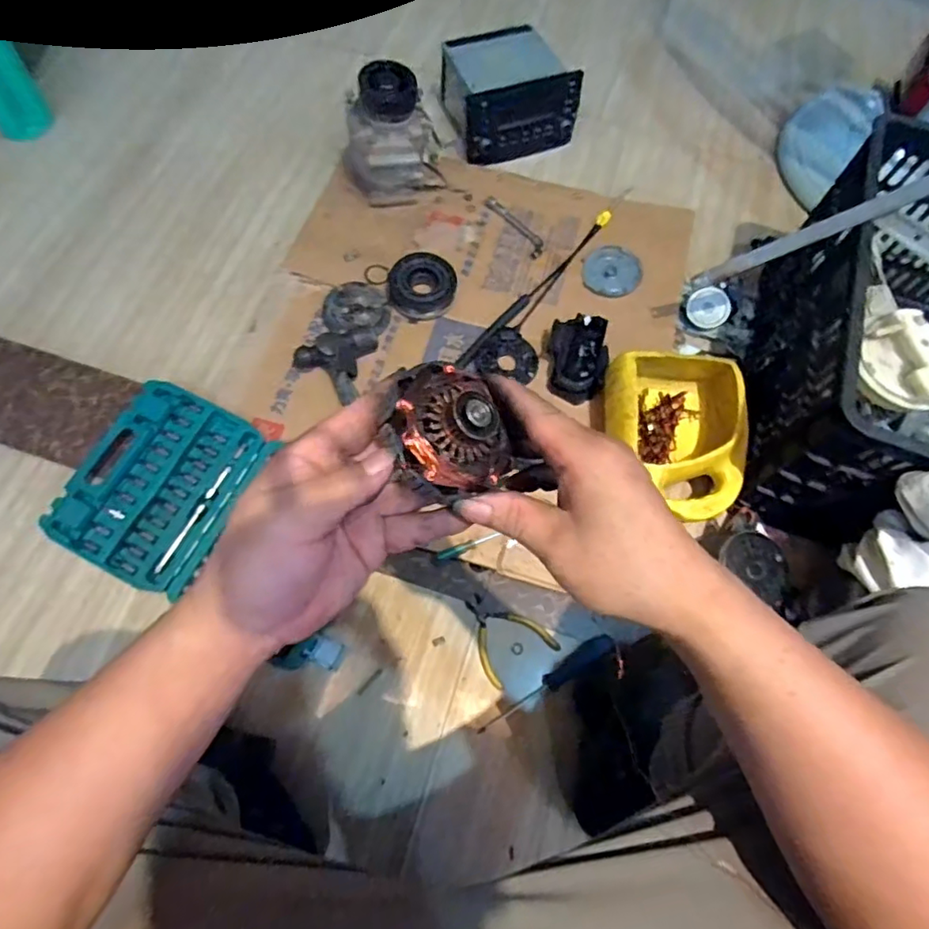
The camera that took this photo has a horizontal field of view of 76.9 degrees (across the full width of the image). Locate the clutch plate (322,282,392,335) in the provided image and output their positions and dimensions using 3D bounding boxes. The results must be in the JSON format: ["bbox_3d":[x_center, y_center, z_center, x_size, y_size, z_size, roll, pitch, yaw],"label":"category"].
[{"bbox_3d":[-0.168,-0.245,0.918,0.101,0.020,0.105,1,68,-3],"label":"clutch plate"}]

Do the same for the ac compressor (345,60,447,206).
[{"bbox_3d":[-0.121,-0.536,0.959,0.168,0.186,0.117,-4,67,-3],"label":"ac compressor"}]

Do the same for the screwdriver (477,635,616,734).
[{"bbox_3d":[0.103,0.273,0.732,0.196,0.023,0.024,-30,73,-14],"label":"screwdriver"}]

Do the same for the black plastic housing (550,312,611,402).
[{"bbox_3d":[0.169,-0.158,0.870,0.080,0.055,0.129,4,68,-2],"label":"black plastic housing"}]

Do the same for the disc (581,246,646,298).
[{"bbox_3d":[0.245,-0.323,0.973,0.107,0.006,0.097,-37,75,-16],"label":"disc"}]

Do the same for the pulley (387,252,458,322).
[{"bbox_3d":[-0.067,-0.286,0.936,0.112,0.046,0.095,-18,68,-8],"label":"pulley"}]

